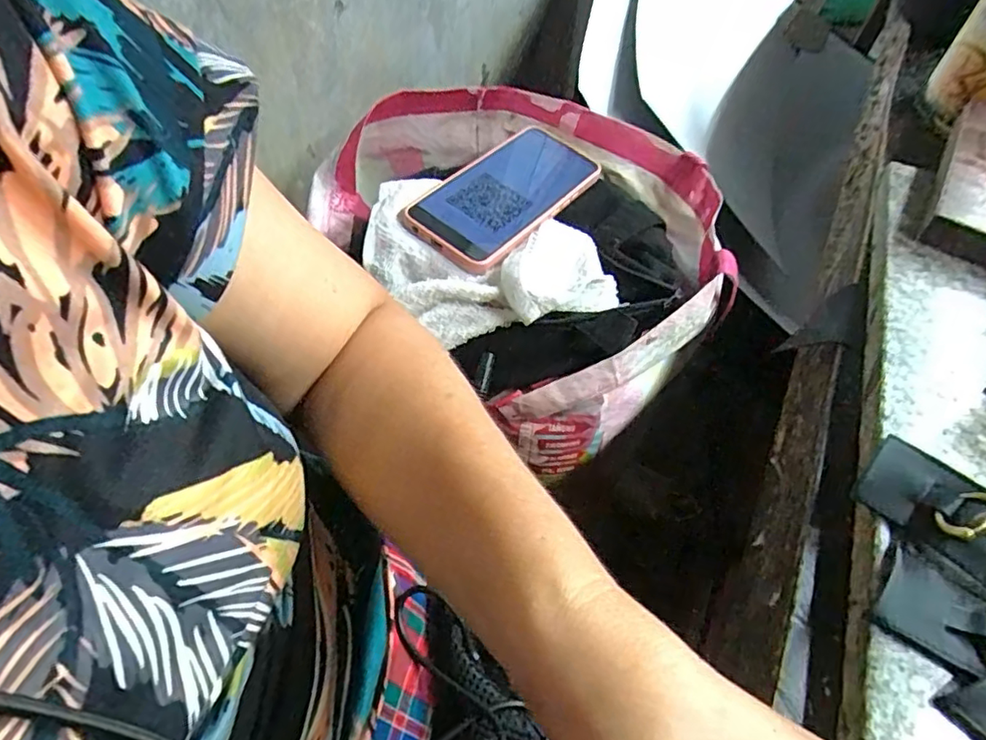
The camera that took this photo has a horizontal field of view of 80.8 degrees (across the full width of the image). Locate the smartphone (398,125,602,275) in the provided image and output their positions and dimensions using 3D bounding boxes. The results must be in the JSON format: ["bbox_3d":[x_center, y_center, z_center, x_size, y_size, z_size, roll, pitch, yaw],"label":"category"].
[{"bbox_3d":[0.012,-0.145,0.455,0.087,0.010,0.175,32,59,19],"label":"smartphone"}]

